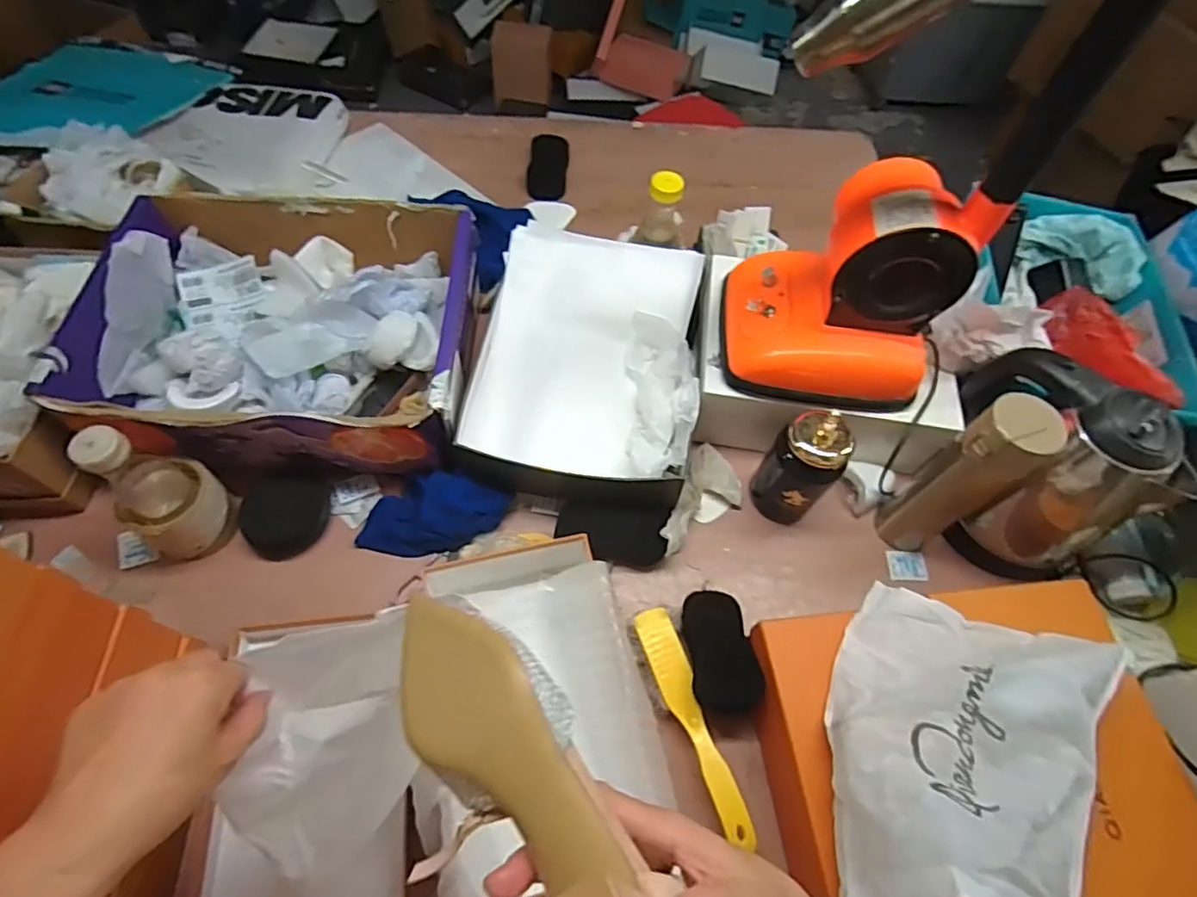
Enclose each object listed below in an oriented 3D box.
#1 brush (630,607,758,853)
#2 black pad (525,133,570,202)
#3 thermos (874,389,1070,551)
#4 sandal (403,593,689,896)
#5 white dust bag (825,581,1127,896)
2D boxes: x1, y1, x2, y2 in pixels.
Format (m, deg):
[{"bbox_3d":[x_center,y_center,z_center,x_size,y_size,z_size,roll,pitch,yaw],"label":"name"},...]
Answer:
[{"bbox_3d":[0.085,0.267,0.597,0.041,0.035,0.216,-16,63,-12],"label":"brush"},{"bbox_3d":[-0.084,-0.466,1.014,0.067,0.030,0.132,5,61,-1],"label":"black pad"},{"bbox_3d":[0.374,0.034,0.633,0.069,0.235,0.068,-26,66,-17],"label":"thermos"},{"bbox_3d":[-0.040,0.166,0.304,0.071,0.070,0.232,-29,44,-18],"label":"sandal"},{"bbox_3d":[0.282,0.239,0.469,0.183,0.123,0.276,28,63,11],"label":"white dust bag"}]

